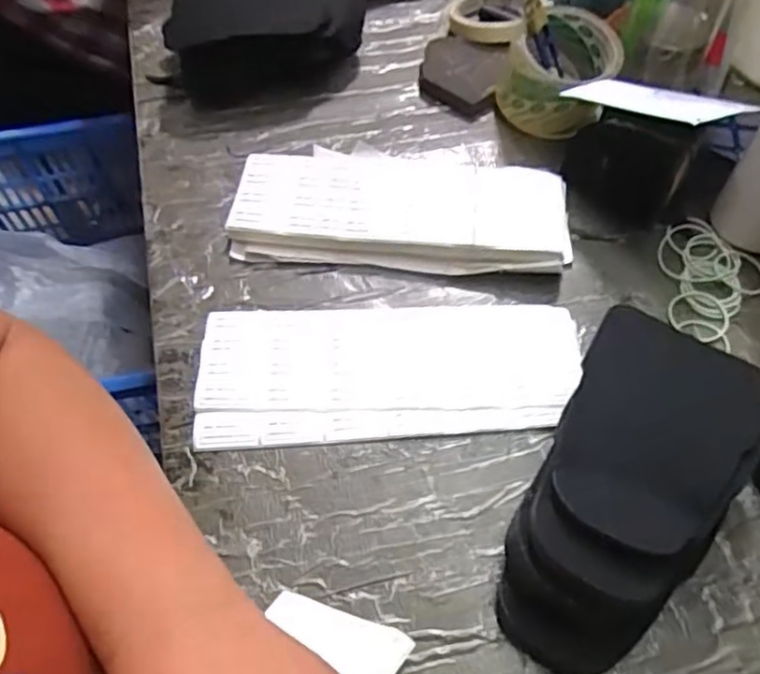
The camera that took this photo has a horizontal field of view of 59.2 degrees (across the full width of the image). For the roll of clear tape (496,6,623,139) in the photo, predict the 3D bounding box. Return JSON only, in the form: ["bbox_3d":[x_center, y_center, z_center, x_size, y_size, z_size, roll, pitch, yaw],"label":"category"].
[{"bbox_3d":[0.153,-0.227,0.572,0.089,0.060,0.091,-1,58,1],"label":"roll of clear tape"}]

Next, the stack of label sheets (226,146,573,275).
[{"bbox_3d":[0.016,-0.109,0.536,0.258,0.022,0.117,4,59,4],"label":"stack of label sheets"}]

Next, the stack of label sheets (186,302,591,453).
[{"bbox_3d":[0.007,0.020,0.470,0.262,0.016,0.104,-4,58,-1],"label":"stack of label sheets"}]

